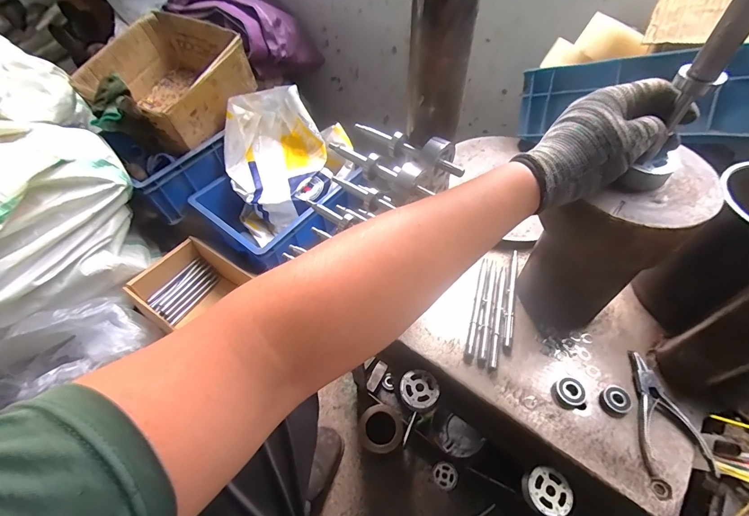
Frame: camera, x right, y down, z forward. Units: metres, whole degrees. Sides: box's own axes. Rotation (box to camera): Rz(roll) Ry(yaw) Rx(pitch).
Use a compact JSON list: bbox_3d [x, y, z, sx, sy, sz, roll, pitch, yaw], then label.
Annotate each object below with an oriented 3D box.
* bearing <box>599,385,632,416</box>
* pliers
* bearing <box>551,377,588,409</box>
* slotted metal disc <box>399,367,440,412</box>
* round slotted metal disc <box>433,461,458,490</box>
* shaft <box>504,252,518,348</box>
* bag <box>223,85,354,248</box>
[{"bbox_3d":[0.293,0.171,0.433,0.034,0.012,0.031,-38,61,-23],"label":"bearing"},{"bbox_3d":[0.332,0.178,0.422,0.071,0.013,0.133,-5,54,-1],"label":"pliers"},{"bbox_3d":[0.238,0.165,0.439,0.037,0.014,0.033,-18,55,-10],"label":"bearing"},{"bbox_3d":[0.060,0.178,0.485,0.051,0.009,0.054,-1,54,1],"label":"slotted metal disc"},{"bbox_3d":[0.151,0.465,0.768,0.049,0.014,0.051,-1,54,1],"label":"round slotted metal disc"},{"bbox_3d":[0.199,0.053,0.520,0.010,0.004,0.160,12,55,11],"label":"shaft"},{"bbox_3d":[-0.238,-0.268,0.954,0.317,0.234,0.268,-25,57,-16],"label":"bag"}]

